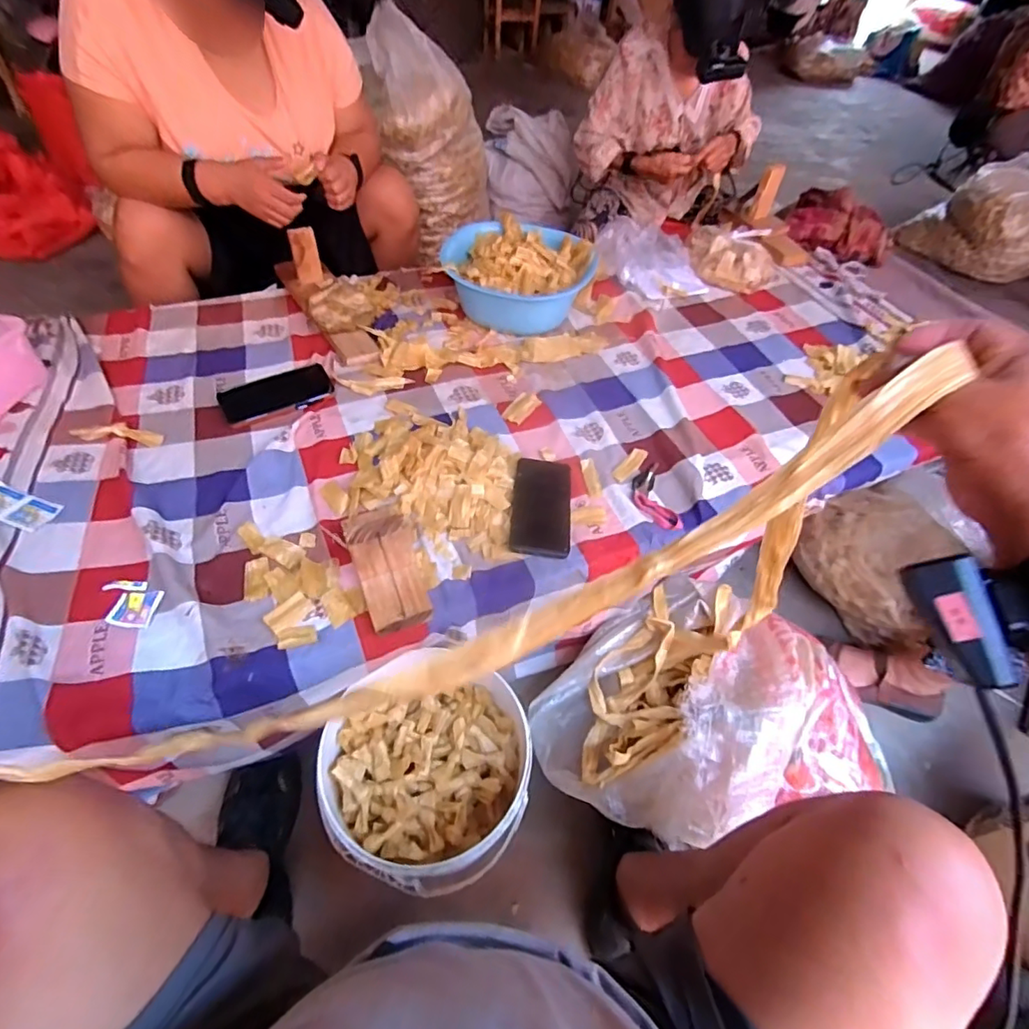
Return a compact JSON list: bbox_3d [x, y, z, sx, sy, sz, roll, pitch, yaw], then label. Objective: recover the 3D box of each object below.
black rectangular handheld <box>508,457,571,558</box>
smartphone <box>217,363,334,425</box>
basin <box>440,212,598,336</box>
[{"bbox_3d":[0.038,-0.017,0.737,0.076,0.017,0.168,6,53,1],"label":"black rectangular handheld"},{"bbox_3d":[-0.373,-0.190,0.851,0.161,0.006,0.088,-27,59,-22],"label":"smartphone"},{"bbox_3d":[0.006,-0.451,1.028,0.265,0.111,0.265,2,53,-2],"label":"basin"}]

